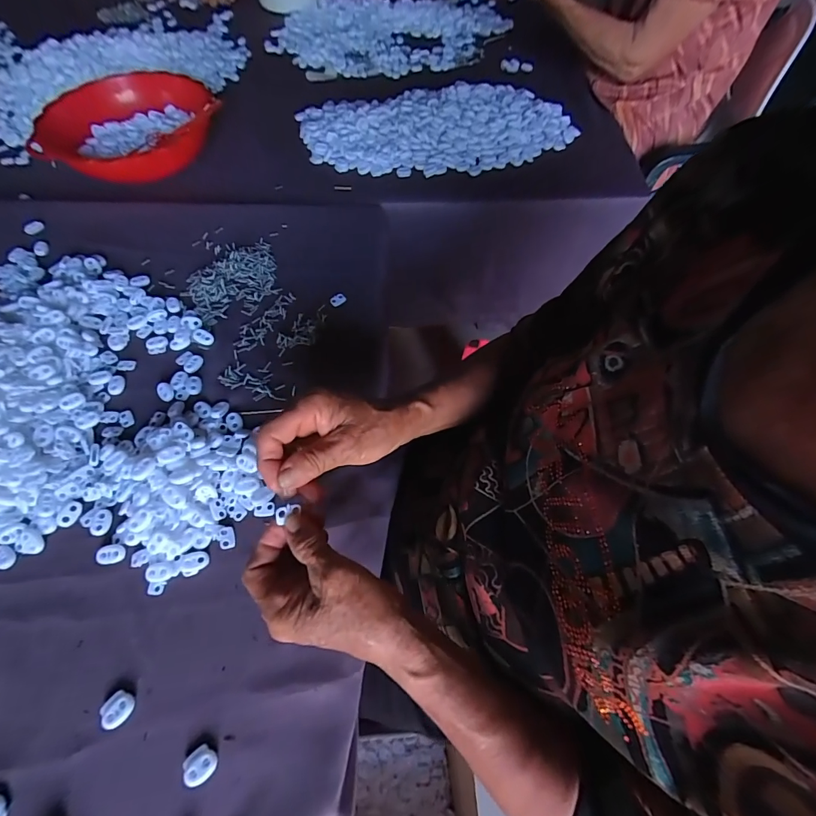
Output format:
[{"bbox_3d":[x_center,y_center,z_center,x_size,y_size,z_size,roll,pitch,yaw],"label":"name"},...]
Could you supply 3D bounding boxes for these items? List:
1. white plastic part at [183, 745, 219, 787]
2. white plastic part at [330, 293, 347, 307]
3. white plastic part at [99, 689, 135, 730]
[{"bbox_3d":[-0.147,0.253,0.286,0.020,0.005,0.021,35,66,17],"label":"white plastic part"},{"bbox_3d":[-0.086,-0.134,0.503,0.018,0.009,0.011,-28,65,-15],"label":"white plastic part"},{"bbox_3d":[-0.216,0.223,0.301,0.020,0.006,0.022,32,66,16],"label":"white plastic part"}]

